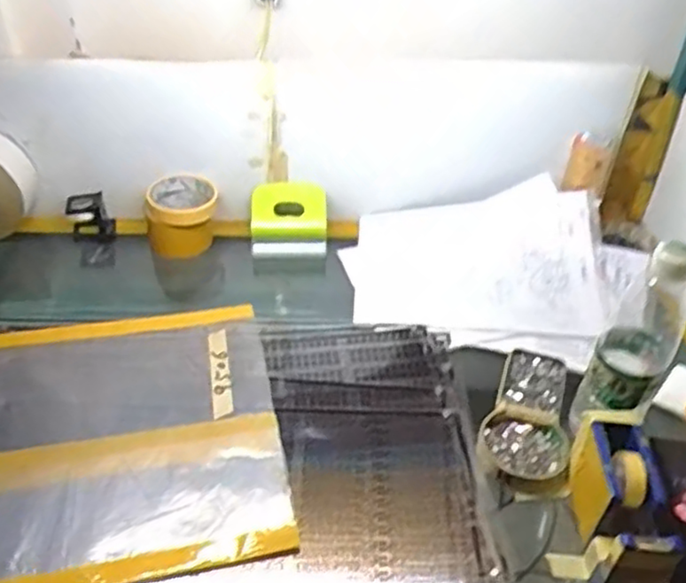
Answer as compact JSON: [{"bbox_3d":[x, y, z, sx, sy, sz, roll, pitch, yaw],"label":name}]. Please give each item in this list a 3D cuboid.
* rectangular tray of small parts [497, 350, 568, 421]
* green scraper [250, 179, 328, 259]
[{"bbox_3d":[0.200,0.096,0.718,0.060,0.014,0.092,13,42,16],"label":"rectangular tray of small parts"},{"bbox_3d":[-0.071,-0.089,0.897,0.097,0.111,0.034,-5,40,-6],"label":"green scraper"}]

